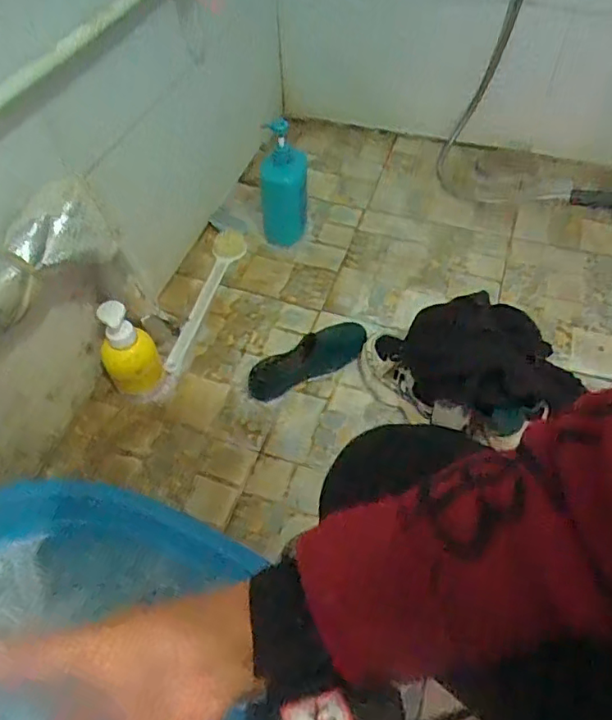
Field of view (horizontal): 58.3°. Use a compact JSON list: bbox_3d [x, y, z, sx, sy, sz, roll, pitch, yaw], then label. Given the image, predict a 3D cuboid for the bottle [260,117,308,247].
[{"bbox_3d":[-0.043,-0.348,1.091,0.095,0.252,0.066,-1,54,1],"label":"bottle"}]

